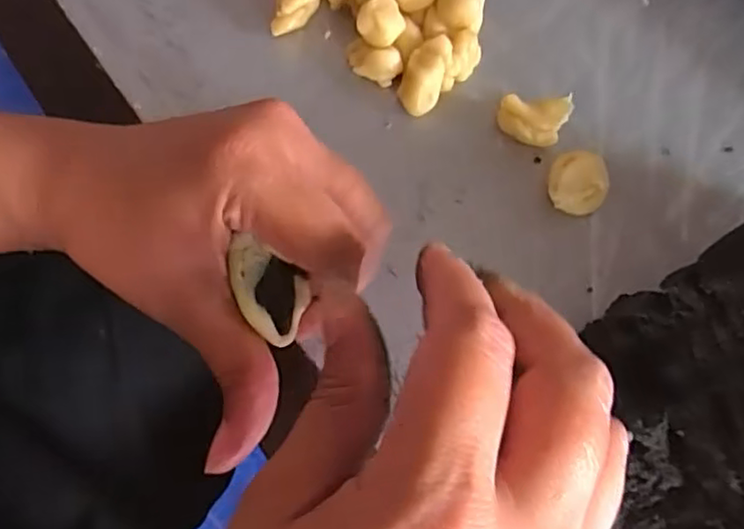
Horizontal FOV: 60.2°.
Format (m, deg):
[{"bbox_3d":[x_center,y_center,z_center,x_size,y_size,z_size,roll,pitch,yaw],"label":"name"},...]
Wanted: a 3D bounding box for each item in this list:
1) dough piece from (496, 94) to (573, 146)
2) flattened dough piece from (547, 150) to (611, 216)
[{"bbox_3d":[0.074,-0.068,0.296,0.029,0.019,0.026,24,74,10],"label":"dough piece"},{"bbox_3d":[0.089,-0.034,0.281,0.025,0.023,0.021,22,73,10],"label":"flattened dough piece"}]

